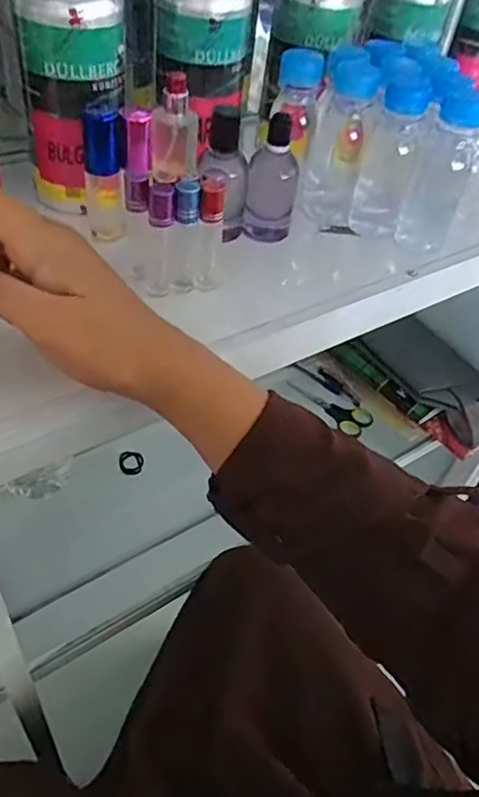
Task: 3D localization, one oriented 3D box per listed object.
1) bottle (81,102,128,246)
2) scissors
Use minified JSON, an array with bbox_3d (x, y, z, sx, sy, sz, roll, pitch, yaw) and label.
[{"bbox_3d":[-0.093,-0.157,0.421,0.027,0.088,0.023,-7,46,-14],"label":"bottle"},{"bbox_3d":[0.136,0.006,0.872,0.058,0.014,0.130,-31,56,-32],"label":"scissors"}]

